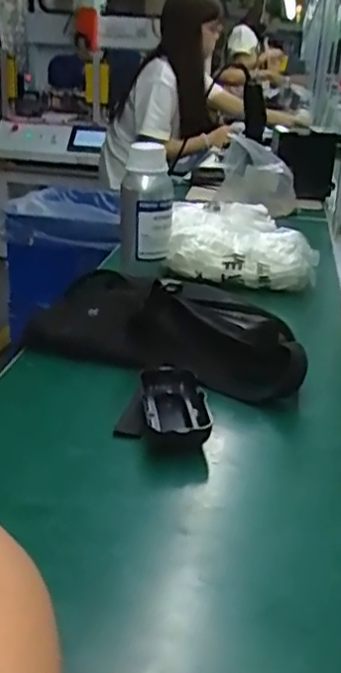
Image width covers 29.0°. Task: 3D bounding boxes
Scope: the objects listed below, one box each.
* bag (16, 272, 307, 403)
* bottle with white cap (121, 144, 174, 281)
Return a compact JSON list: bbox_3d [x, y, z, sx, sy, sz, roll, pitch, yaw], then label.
[{"bbox_3d":[-0.005,-0.009,0.717,0.322,0.079,0.119,15,25,26],"label":"bag"},{"bbox_3d":[-0.036,-0.185,0.974,0.074,0.176,0.067,1,22,-7],"label":"bottle with white cap"}]

